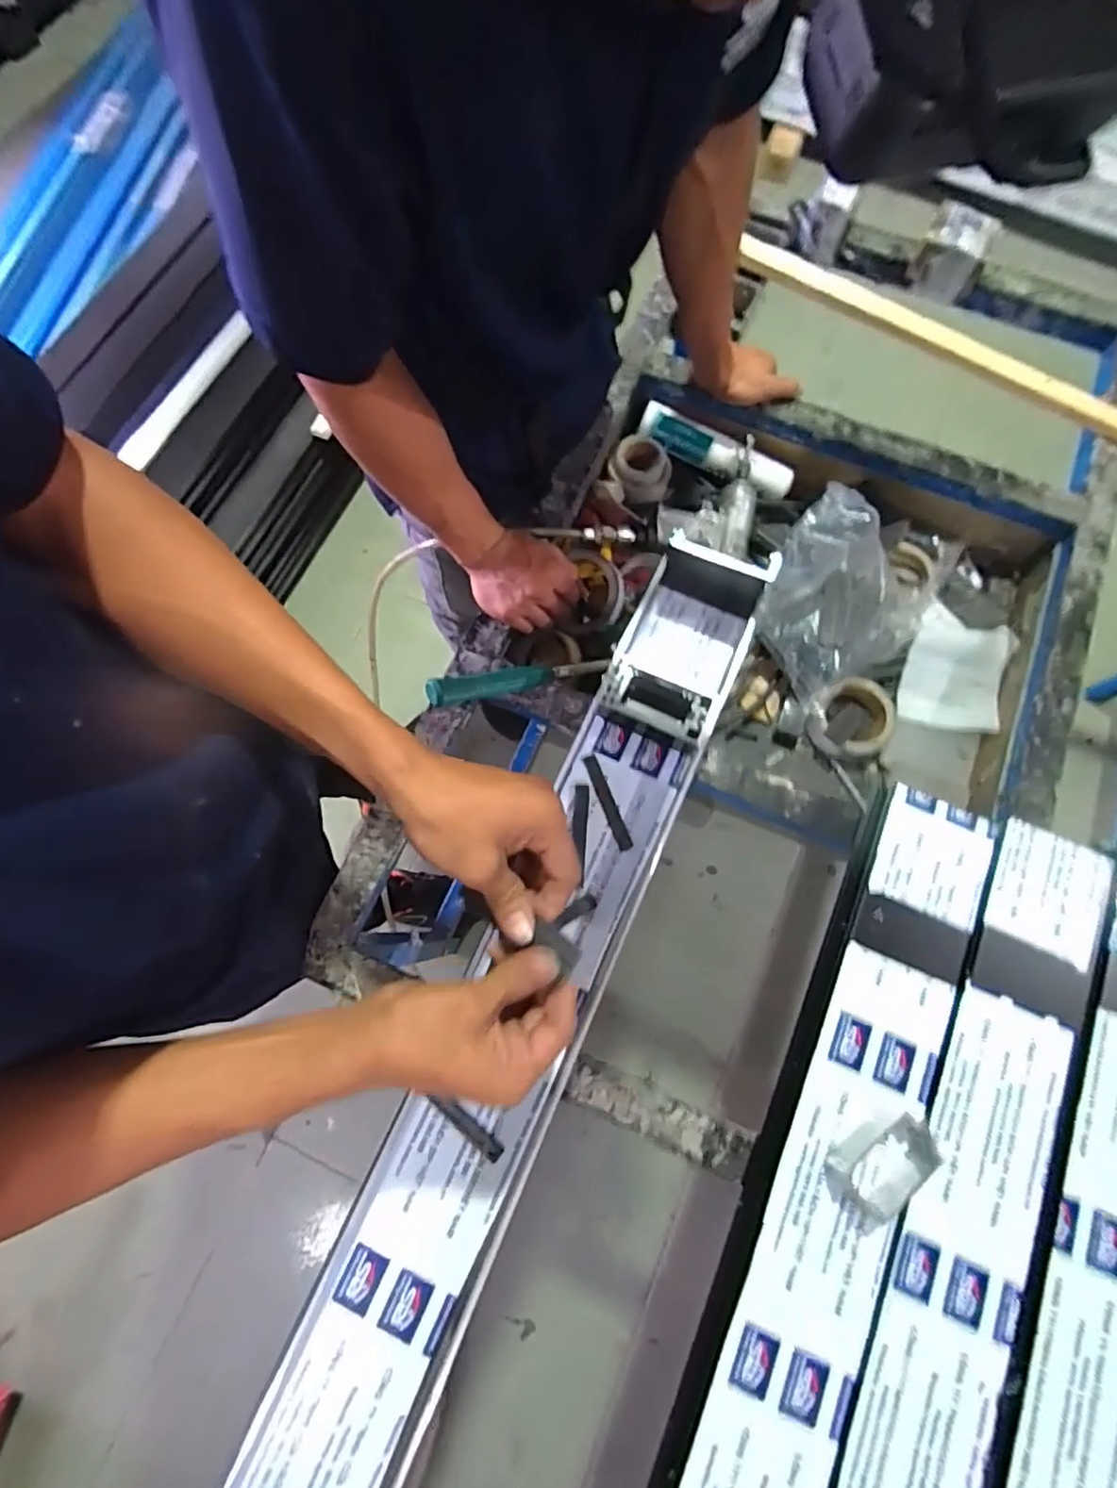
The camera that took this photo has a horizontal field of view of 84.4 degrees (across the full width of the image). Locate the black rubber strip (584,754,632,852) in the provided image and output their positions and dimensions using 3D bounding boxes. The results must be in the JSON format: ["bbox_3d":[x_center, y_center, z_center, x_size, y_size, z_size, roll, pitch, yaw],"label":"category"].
[{"bbox_3d":[0.047,0.056,0.588,0.013,0.004,0.094,-21,74,-8],"label":"black rubber strip"}]

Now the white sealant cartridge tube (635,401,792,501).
[{"bbox_3d":[0.214,-0.396,0.832,0.218,0.041,0.050,21,74,5],"label":"white sealant cartridge tube"}]

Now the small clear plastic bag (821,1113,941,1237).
[{"bbox_3d":[0.266,0.346,0.501,0.093,0.029,0.061,-33,75,-11],"label":"small clear plastic bag"}]

